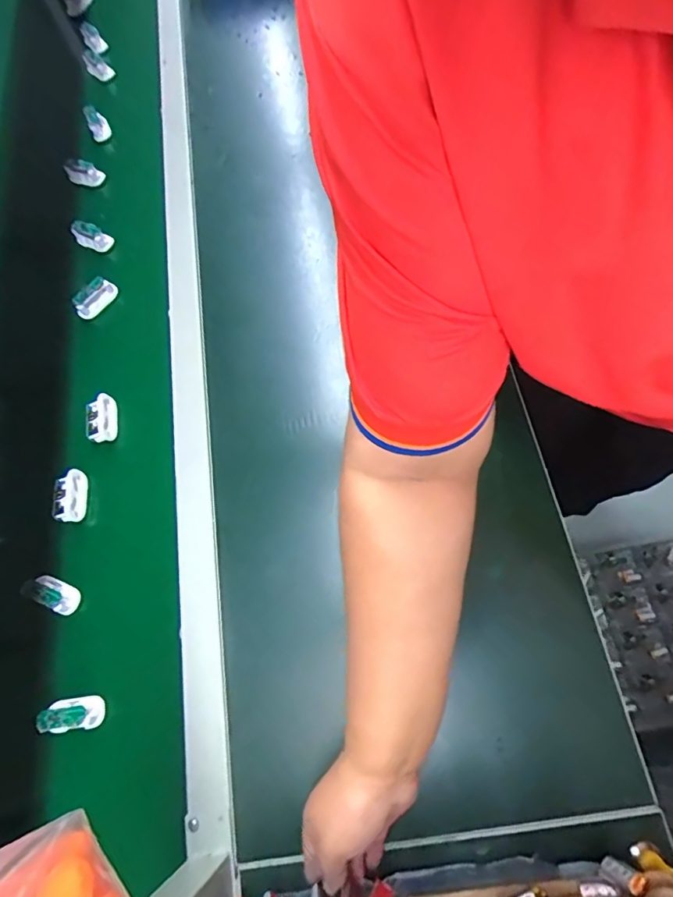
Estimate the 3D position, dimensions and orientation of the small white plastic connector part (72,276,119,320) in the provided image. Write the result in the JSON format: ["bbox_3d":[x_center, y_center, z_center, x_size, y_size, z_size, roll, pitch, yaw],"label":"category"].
[{"bbox_3d":[-0.319,-0.200,0.654,0.019,0.033,0.058,38,77,11],"label":"small white plastic connector part"}]

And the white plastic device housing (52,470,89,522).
[{"bbox_3d":[-0.296,0.052,0.554,0.029,0.019,0.057,2,73,1],"label":"white plastic device housing"}]

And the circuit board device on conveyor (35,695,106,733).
[{"bbox_3d":[-0.253,0.253,0.470,0.059,0.017,0.028,-7,73,-2],"label":"circuit board device on conveyor"}]

